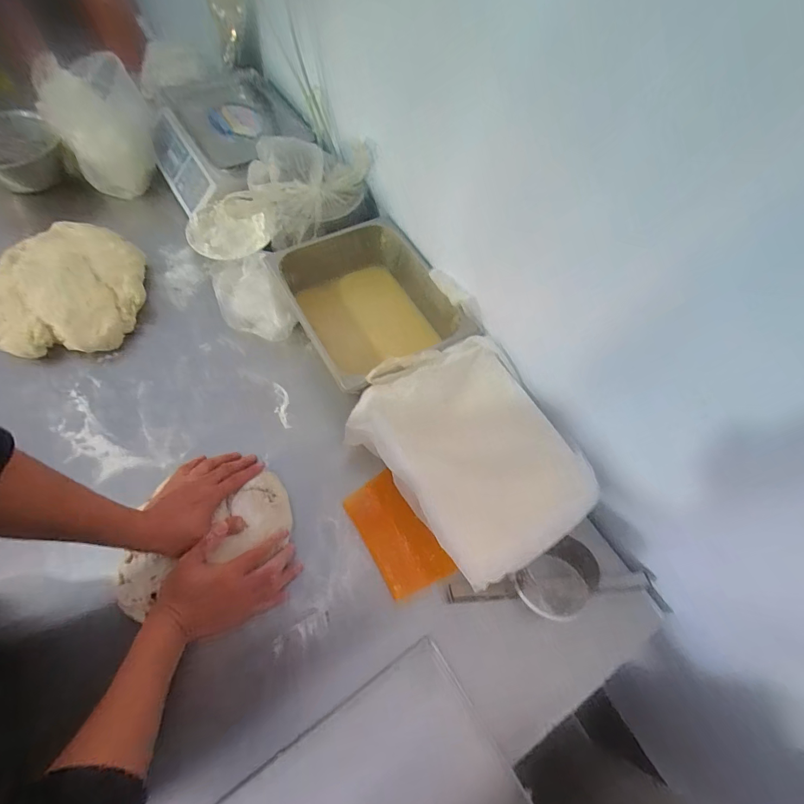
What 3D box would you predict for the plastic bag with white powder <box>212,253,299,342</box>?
[{"bbox_3d":[-0.290,-0.204,0.782,0.122,0.064,0.221,-25,67,-16],"label":"plastic bag with white powder"}]

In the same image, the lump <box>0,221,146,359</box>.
[{"bbox_3d":[-0.631,-0.218,0.782,0.264,0.067,0.289,2,62,-4],"label":"lump"}]

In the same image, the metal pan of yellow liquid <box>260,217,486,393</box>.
[{"bbox_3d":[-0.058,-0.177,0.794,0.271,0.145,0.355,-27,68,-17],"label":"metal pan of yellow liquid"}]

